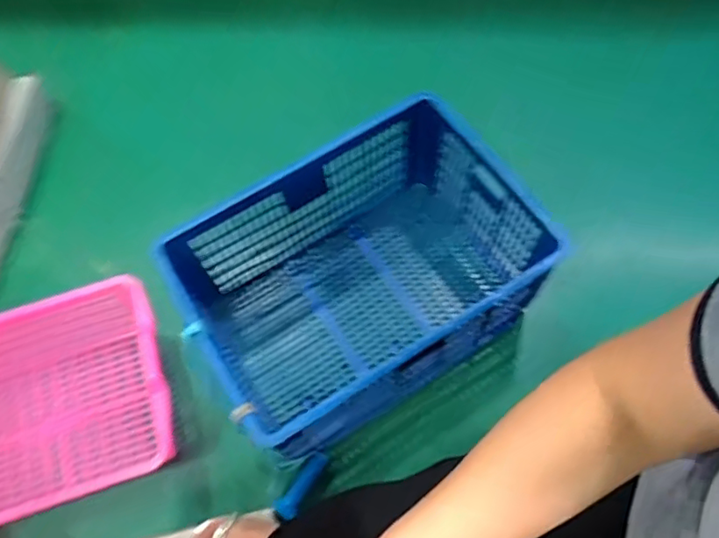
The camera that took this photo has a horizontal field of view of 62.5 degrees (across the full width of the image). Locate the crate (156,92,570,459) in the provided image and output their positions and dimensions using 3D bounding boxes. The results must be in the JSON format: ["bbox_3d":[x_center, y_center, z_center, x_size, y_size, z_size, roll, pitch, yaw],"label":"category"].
[{"bbox_3d":[0.003,0.019,1.112,0.577,0.308,0.399,-29,68,-10],"label":"crate"}]

